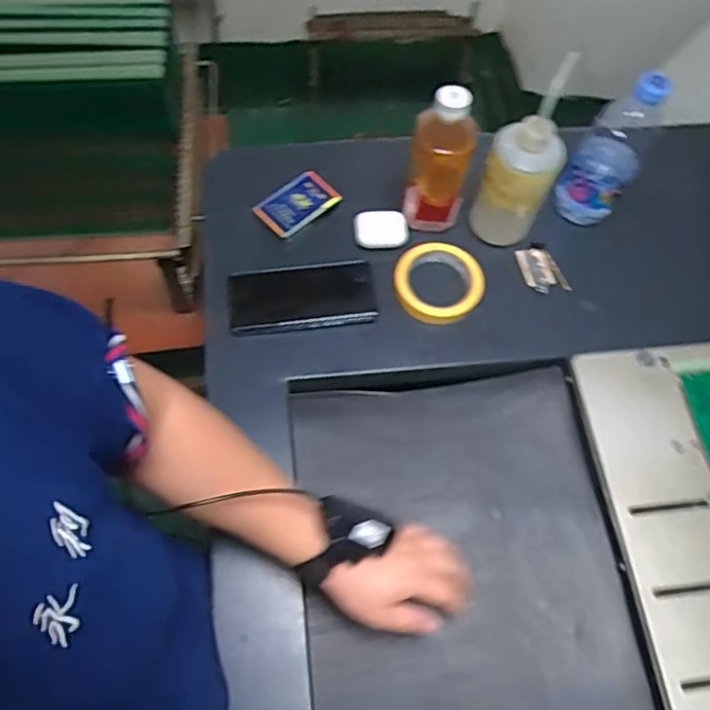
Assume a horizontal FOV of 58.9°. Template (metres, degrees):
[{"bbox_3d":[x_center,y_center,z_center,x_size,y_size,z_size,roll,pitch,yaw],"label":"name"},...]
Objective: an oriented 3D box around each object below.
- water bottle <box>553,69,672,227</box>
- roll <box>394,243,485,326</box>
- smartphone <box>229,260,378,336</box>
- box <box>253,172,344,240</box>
[{"bbox_3d":[0.291,-0.228,0.722,0.071,0.198,0.067,32,68,12],"label":"water bottle"},{"bbox_3d":[0.098,-0.086,0.732,0.099,0.020,0.100,1,65,-2],"label":"roll"},{"bbox_3d":[-0.060,-0.066,0.718,0.163,0.015,0.079,-5,66,-5],"label":"smartphone"},{"bbox_3d":[-0.068,-0.182,0.758,0.091,0.013,0.057,-39,73,-18],"label":"box"}]

